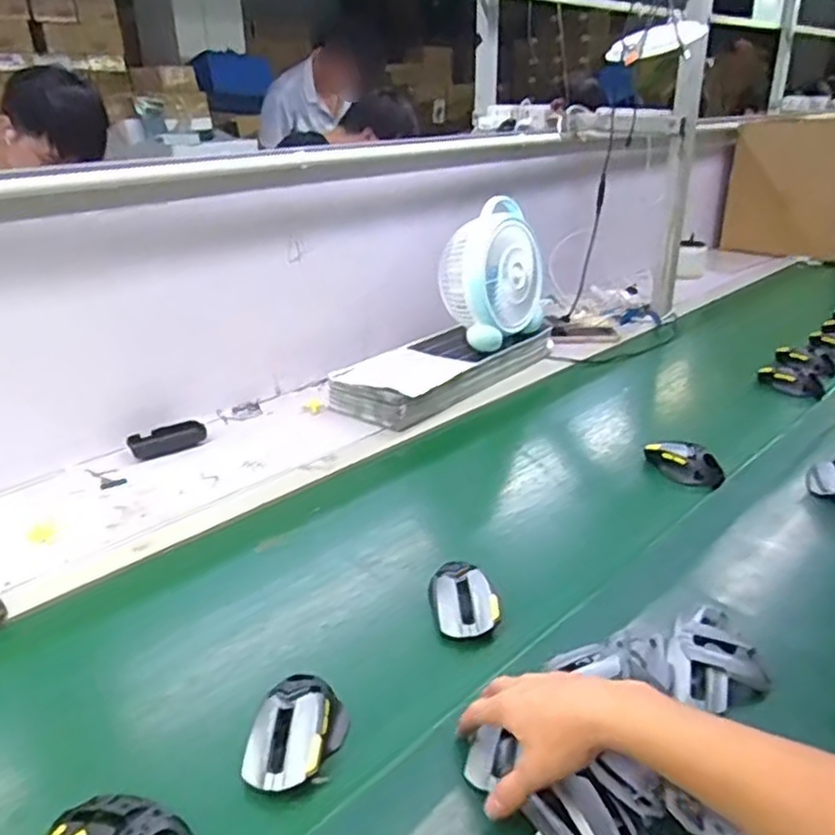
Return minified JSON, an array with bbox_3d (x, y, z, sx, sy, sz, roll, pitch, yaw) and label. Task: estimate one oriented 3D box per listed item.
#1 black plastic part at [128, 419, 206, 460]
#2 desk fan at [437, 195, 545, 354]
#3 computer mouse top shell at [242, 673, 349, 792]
[{"bbox_3d":[-0.374,0.031,1.081,0.108,0.037,0.030,-14,28,-21],"label":"black plastic part"},{"bbox_3d":[0.134,-0.263,1.311,0.114,0.222,0.193,18,33,38],"label":"desk fan"},{"bbox_3d":[-0.100,0.258,0.593,0.064,0.031,0.099,6,27,18],"label":"computer mouse top shell"}]

